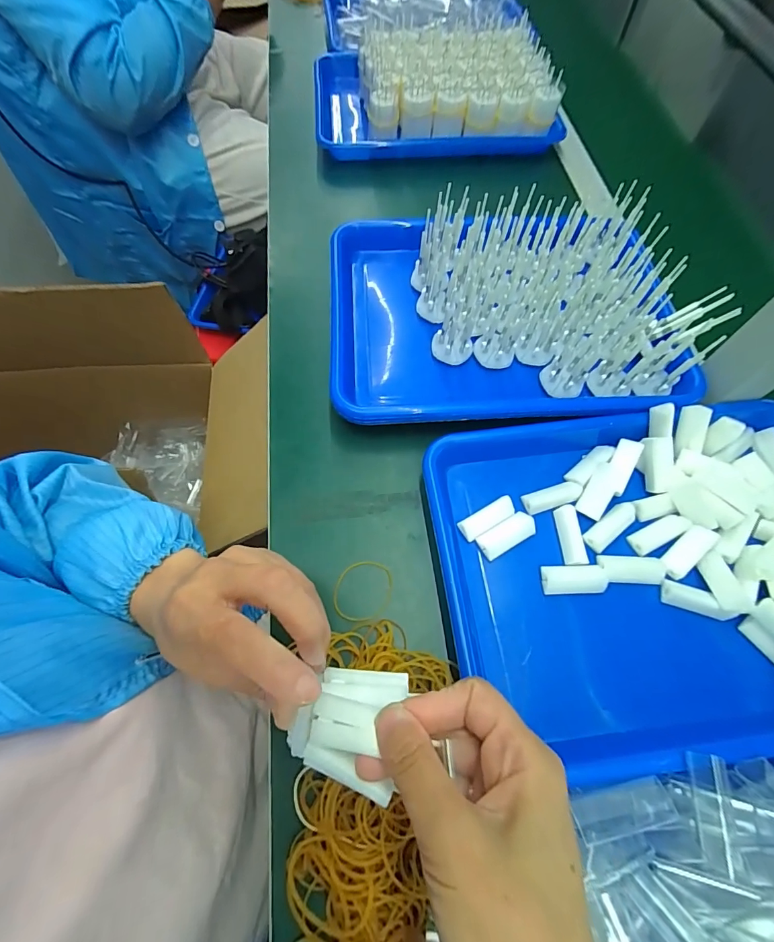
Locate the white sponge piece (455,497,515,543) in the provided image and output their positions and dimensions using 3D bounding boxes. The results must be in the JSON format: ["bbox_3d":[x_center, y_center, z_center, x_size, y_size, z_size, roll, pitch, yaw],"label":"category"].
[{"bbox_3d":[0.082,0.039,0.335,0.047,0.014,0.017,-26,68,-13],"label":"white sponge piece"}]

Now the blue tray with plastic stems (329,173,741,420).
[{"bbox_3d":[0.119,-0.161,0.402,0.342,0.076,0.249,-4,65,-3],"label":"blue tray with plastic stems"}]

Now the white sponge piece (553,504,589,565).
[{"bbox_3d":[0.149,0.052,0.335,0.019,0.011,0.047,-5,65,-4],"label":"white sponge piece"}]

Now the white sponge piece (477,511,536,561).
[{"bbox_3d":[0.097,0.052,0.332,0.049,0.007,0.021,-28,69,-13],"label":"white sponge piece"}]

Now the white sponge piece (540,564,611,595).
[{"bbox_3d":[0.143,0.084,0.317,0.049,0.009,0.021,-2,65,-3],"label":"white sponge piece"}]

